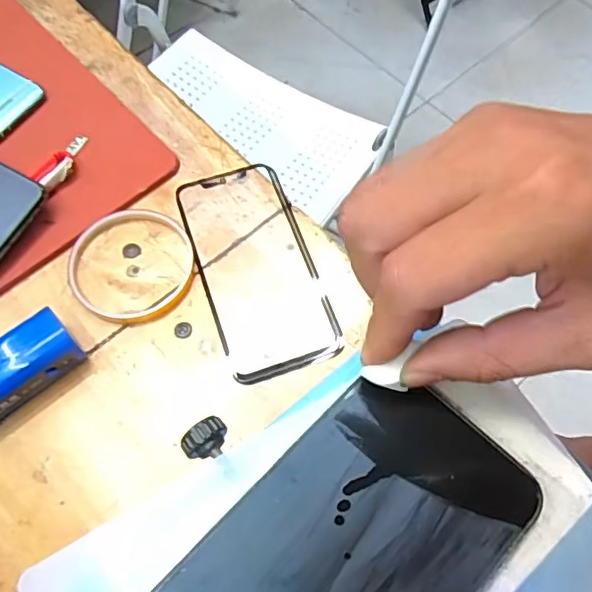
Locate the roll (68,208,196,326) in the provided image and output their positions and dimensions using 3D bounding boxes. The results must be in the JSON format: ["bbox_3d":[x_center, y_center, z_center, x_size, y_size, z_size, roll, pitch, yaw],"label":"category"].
[{"bbox_3d":[-0.111,-0.021,0.383,0.083,0.009,0.084,1,64,-1],"label":"roll"}]

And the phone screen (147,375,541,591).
[{"bbox_3d":[0.004,0.095,0.182,0.154,0.006,0.075,-40,71,-19],"label":"phone screen"}]

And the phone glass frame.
[{"bbox_3d":[-0.028,-0.021,0.388,0.073,0.005,0.156,-18,66,-5],"label":"phone glass frame"}]

